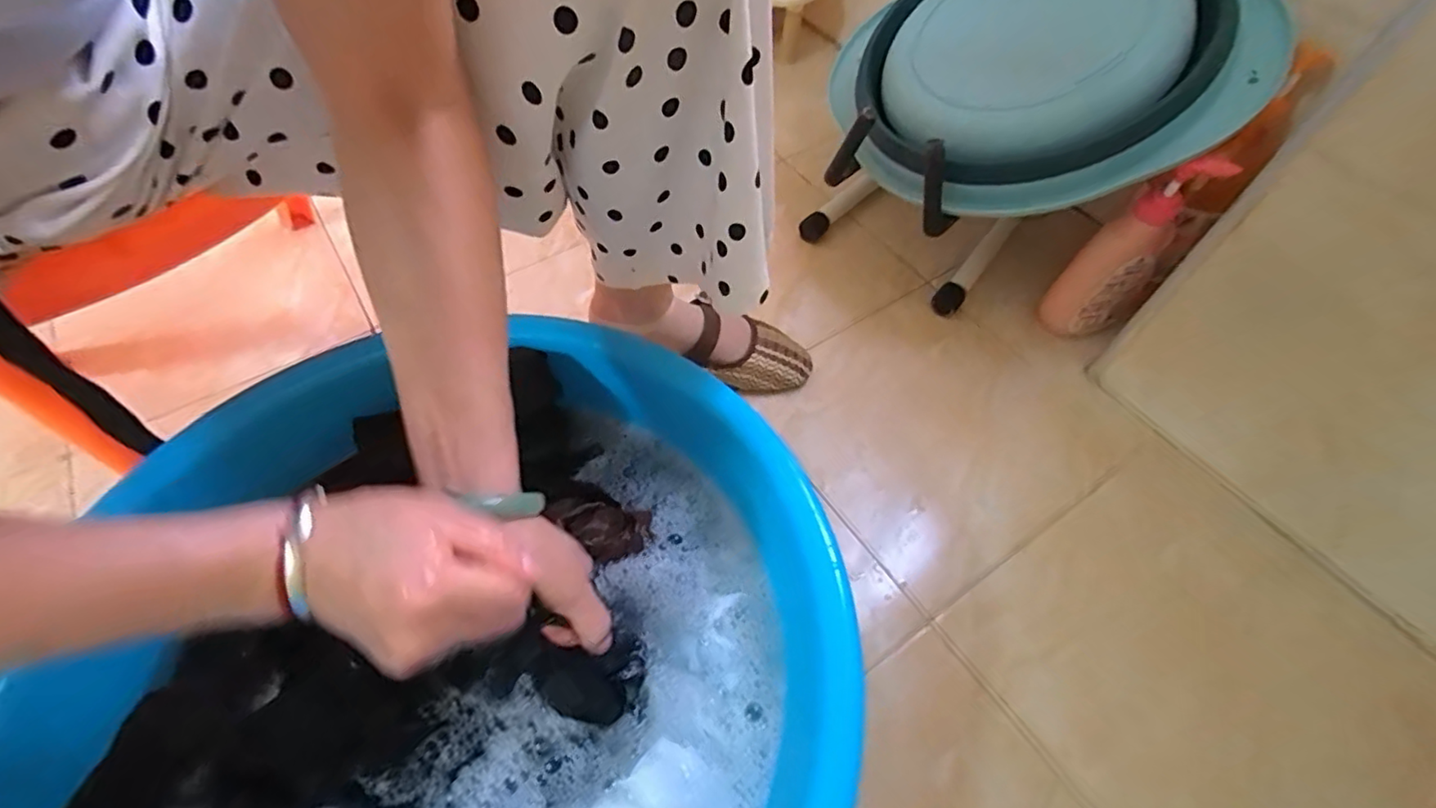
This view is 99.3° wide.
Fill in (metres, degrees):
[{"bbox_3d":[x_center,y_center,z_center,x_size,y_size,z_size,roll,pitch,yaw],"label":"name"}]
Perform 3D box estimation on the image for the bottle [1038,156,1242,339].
[{"bbox_3d":[0.426,-0.155,0.640,0.083,0.214,0.058,39,63,21],"label":"bottle"}]

